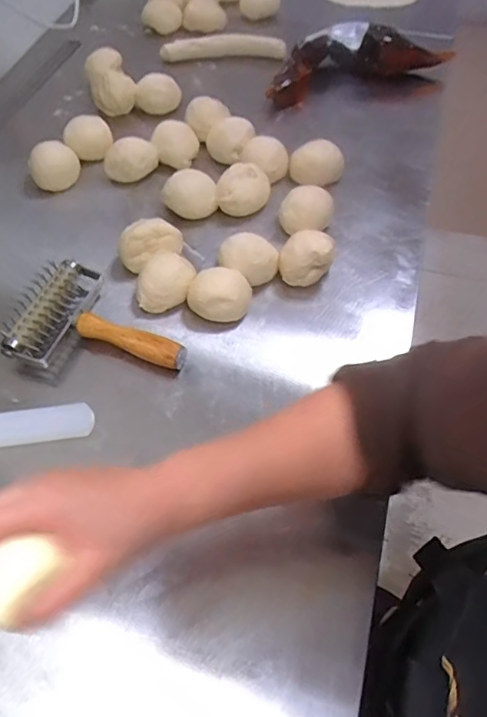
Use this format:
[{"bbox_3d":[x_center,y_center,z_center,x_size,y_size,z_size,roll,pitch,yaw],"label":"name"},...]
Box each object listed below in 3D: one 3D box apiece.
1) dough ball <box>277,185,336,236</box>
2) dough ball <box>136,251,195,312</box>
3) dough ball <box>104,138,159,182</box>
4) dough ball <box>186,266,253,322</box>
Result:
[{"bbox_3d":[0.076,-0.181,0.621,0.062,0.037,0.054,8,59,7],"label":"dough ball"},{"bbox_3d":[-0.086,-0.081,0.572,0.062,0.052,0.053,-12,59,-5],"label":"dough ball"},{"bbox_3d":[-0.147,-0.255,0.679,0.068,0.044,0.056,-14,59,-6],"label":"dough ball"},{"bbox_3d":[-0.023,-0.066,0.568,0.064,0.046,0.059,-1,59,1],"label":"dough ball"}]

